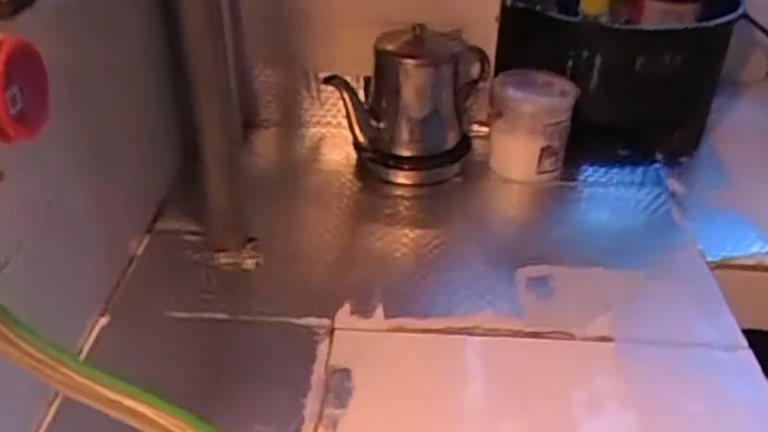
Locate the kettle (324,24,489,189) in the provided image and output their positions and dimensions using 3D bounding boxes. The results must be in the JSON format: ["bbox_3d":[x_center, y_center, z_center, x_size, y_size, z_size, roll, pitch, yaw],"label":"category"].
[{"bbox_3d":[0.032,-0.120,0.790,0.178,0.145,0.119,-4,35,-8],"label":"kettle"}]

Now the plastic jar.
[{"bbox_3d":[0.158,-0.101,0.811,0.085,0.092,0.088,1,34,-1],"label":"plastic jar"}]

